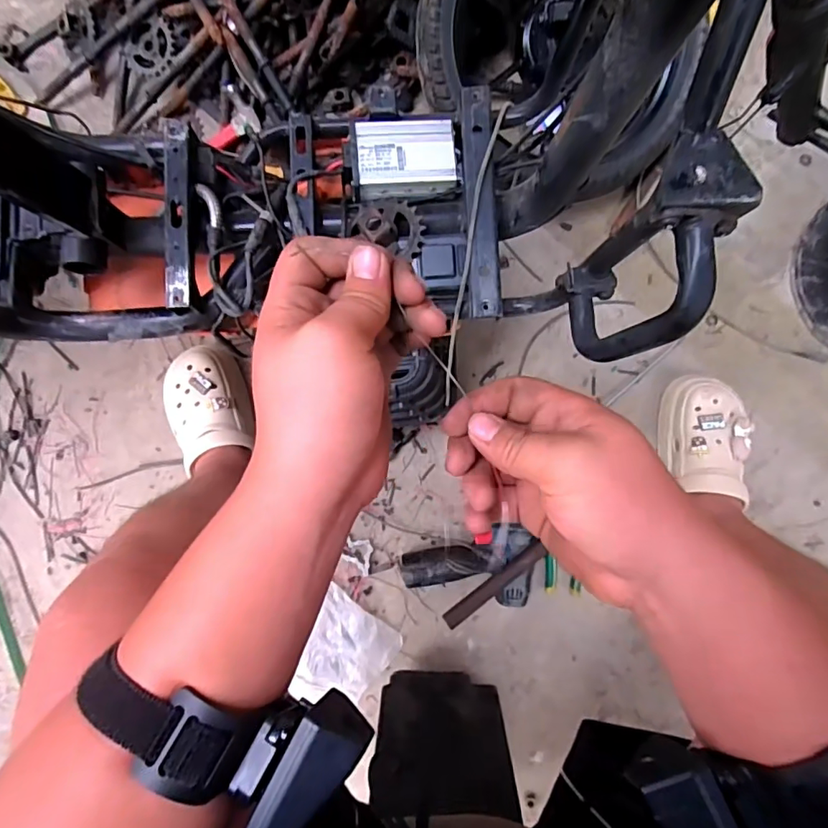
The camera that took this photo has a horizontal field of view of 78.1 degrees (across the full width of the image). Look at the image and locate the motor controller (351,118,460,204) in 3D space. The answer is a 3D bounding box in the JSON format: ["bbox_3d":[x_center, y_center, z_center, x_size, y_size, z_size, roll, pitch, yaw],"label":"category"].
[{"bbox_3d":[-0.009,-0.261,0.521,0.105,0.026,0.075,-1,88,2],"label":"motor controller"}]

